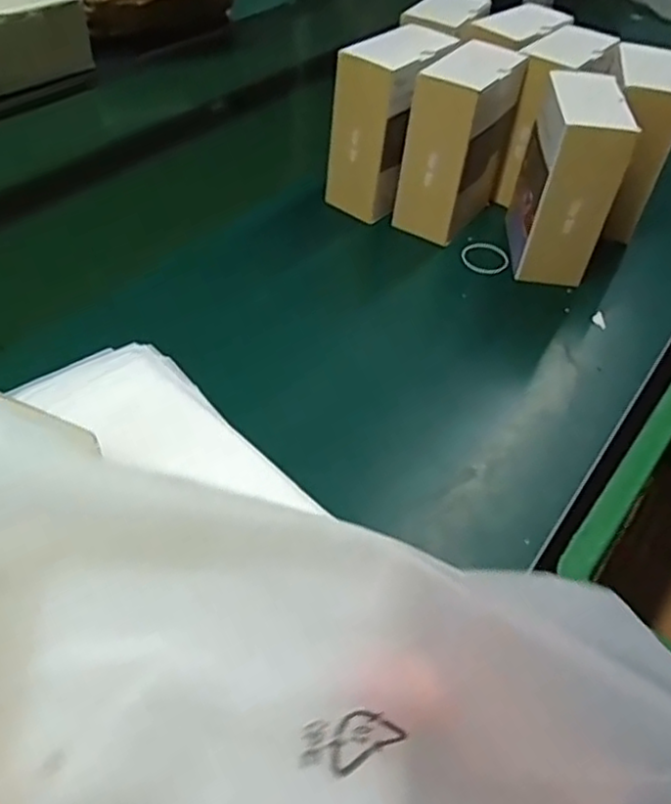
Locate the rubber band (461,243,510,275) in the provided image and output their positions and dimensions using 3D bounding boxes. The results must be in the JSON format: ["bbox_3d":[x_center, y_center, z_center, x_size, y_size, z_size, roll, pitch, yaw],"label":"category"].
[{"bbox_3d":[0.154,-0.148,0.721,0.049,0.004,0.046,14,57,18],"label":"rubber band"}]

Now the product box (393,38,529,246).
[{"bbox_3d":[0.127,-0.263,0.710,0.063,0.160,0.124,28,50,22],"label":"product box"}]

